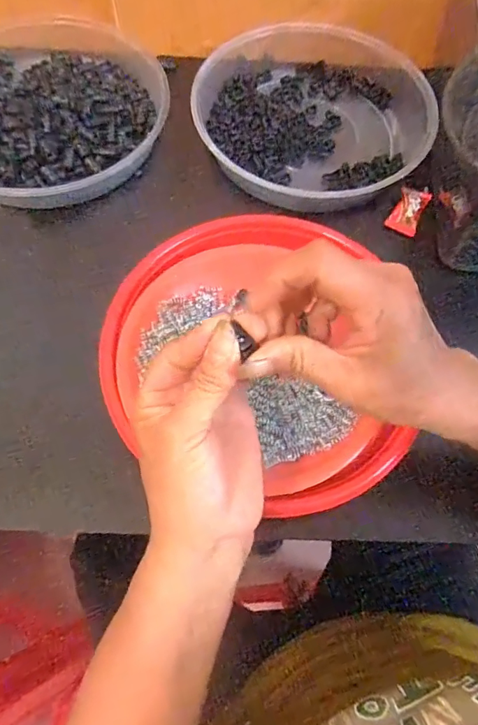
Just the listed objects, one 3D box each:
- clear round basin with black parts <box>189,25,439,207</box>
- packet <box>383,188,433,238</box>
[{"bbox_3d":[0.067,-0.253,0.463,0.218,0.042,0.228,1,67,-2],"label":"clear round basin with black parts"},{"bbox_3d":[0.158,-0.143,0.437,0.028,0.013,0.050,26,68,8],"label":"packet"}]

